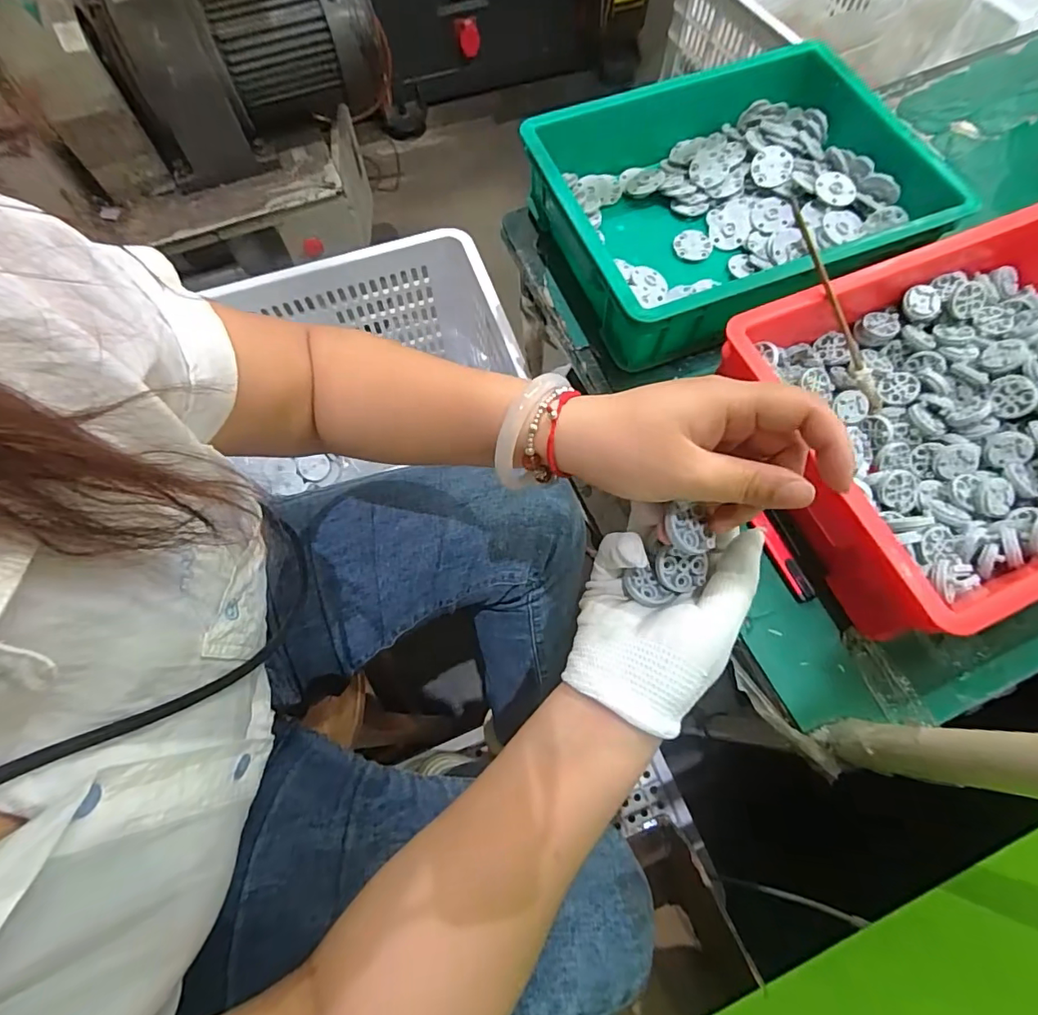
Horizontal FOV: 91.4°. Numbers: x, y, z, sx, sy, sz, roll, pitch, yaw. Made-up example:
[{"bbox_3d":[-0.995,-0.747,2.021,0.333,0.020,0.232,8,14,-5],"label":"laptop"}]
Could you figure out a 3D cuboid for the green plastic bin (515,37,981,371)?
[{"bbox_3d":[0.207,-0.294,0.499,0.346,0.089,0.270,-21,71,-7],"label":"green plastic bin"}]

